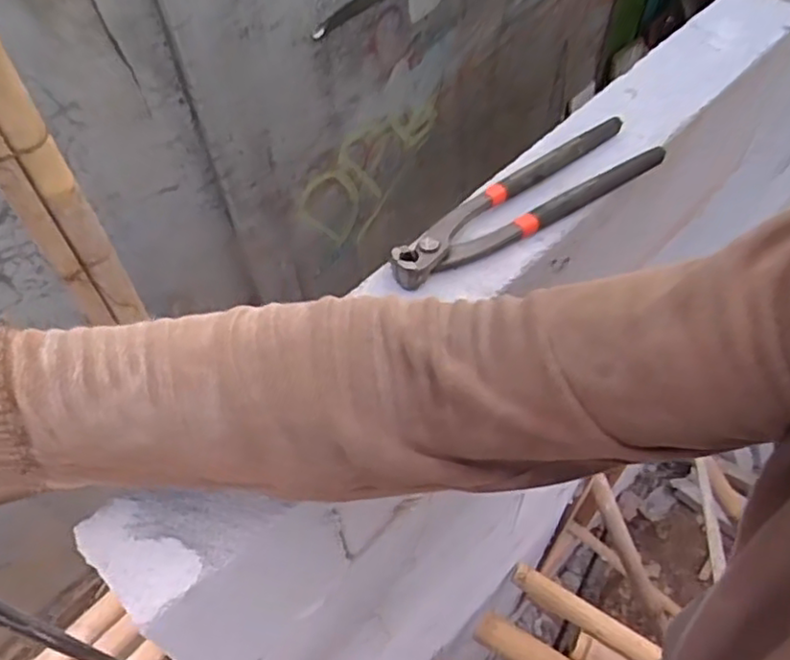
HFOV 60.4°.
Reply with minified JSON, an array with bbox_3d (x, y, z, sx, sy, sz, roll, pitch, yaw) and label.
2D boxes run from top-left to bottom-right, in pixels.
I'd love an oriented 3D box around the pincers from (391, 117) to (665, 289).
[{"bbox_3d":[0.092,-0.088,0.468,0.216,0.016,0.052,-32,61,-18],"label":"pincers"}]

